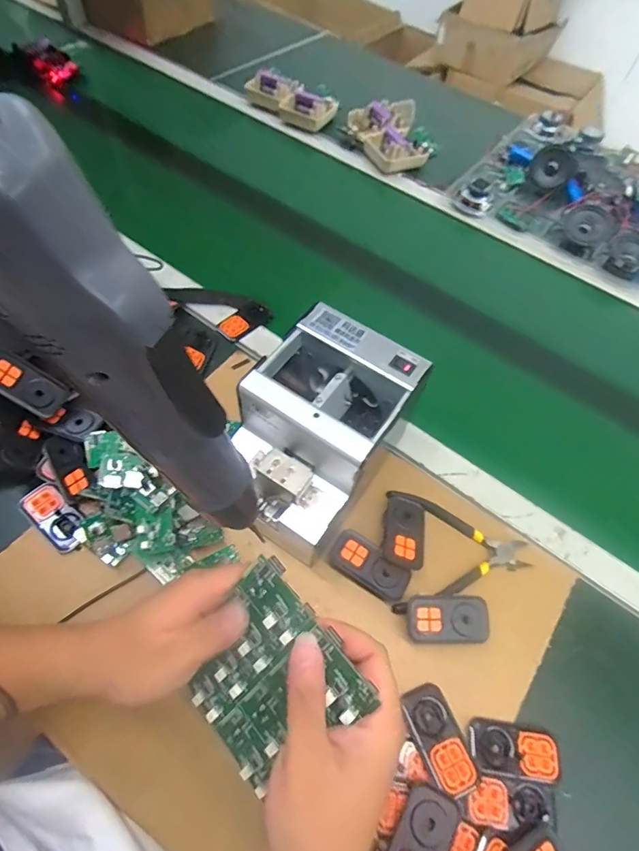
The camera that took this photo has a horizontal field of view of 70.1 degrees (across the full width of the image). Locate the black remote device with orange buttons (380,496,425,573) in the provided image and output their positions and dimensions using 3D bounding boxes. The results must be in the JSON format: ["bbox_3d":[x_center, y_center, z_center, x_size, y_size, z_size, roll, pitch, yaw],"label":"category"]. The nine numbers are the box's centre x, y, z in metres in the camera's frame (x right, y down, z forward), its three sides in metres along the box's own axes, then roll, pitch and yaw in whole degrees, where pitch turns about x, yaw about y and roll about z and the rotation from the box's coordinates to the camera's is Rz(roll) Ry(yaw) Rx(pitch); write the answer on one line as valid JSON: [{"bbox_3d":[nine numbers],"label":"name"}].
[{"bbox_3d":[0.084,0.104,0.451,0.038,0.023,0.073,14,59,4],"label":"black remote device with orange buttons"}]

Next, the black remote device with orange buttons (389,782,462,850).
[{"bbox_3d":[0.074,0.305,0.331,0.036,0.011,0.072,30,61,13],"label":"black remote device with orange buttons"}]

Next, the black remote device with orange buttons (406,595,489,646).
[{"bbox_3d":[0.115,0.174,0.410,0.075,0.014,0.039,4,77,-9],"label":"black remote device with orange buttons"}]

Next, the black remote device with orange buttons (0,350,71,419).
[{"bbox_3d":[-0.291,-0.040,0.450,0.074,0.011,0.043,35,97,-16],"label":"black remote device with orange buttons"}]

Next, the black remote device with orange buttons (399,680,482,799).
[{"bbox_3d":[0.097,0.253,0.367,0.036,0.013,0.074,-17,62,-15],"label":"black remote device with orange buttons"}]

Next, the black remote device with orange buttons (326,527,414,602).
[{"bbox_3d":[0.048,0.135,0.435,0.075,0.025,0.037,31,61,14],"label":"black remote device with orange buttons"}]

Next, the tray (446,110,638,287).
[{"bbox_3d":[0.466,-0.443,0.812,0.343,0.055,0.391,31,61,14],"label":"tray"}]

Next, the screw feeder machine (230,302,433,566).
[{"bbox_3d":[-0.003,0.011,0.431,0.122,0.142,0.171,33,62,15],"label":"screw feeder machine"}]

